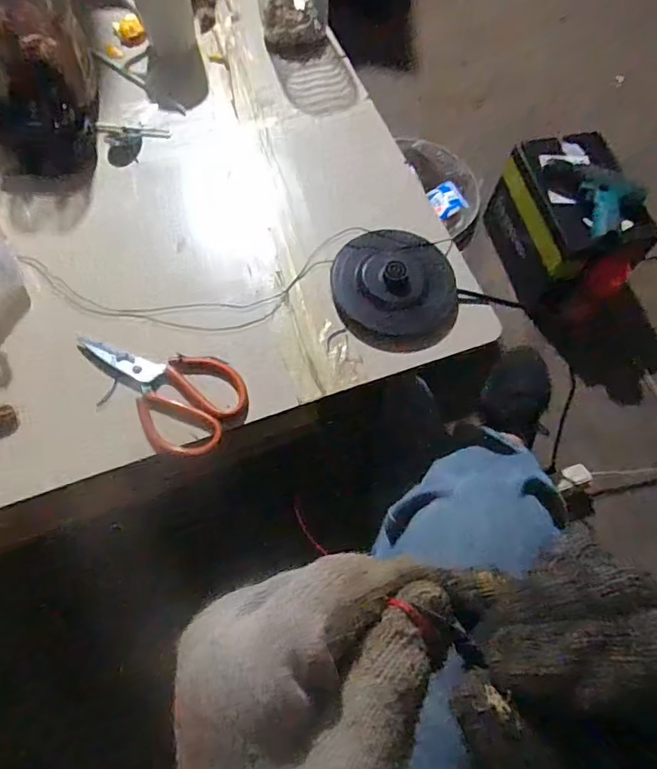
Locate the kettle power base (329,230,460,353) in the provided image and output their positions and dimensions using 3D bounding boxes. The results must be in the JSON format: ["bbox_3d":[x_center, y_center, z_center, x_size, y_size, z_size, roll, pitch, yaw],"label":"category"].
[{"bbox_3d":[0.077,-0.108,0.601,0.136,0.027,0.141,-9,66,-6],"label":"kettle power base"}]

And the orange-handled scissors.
[{"bbox_3d":[-0.173,-0.010,0.560,0.107,0.007,0.187,-41,73,-18],"label":"orange-handled scissors"}]

